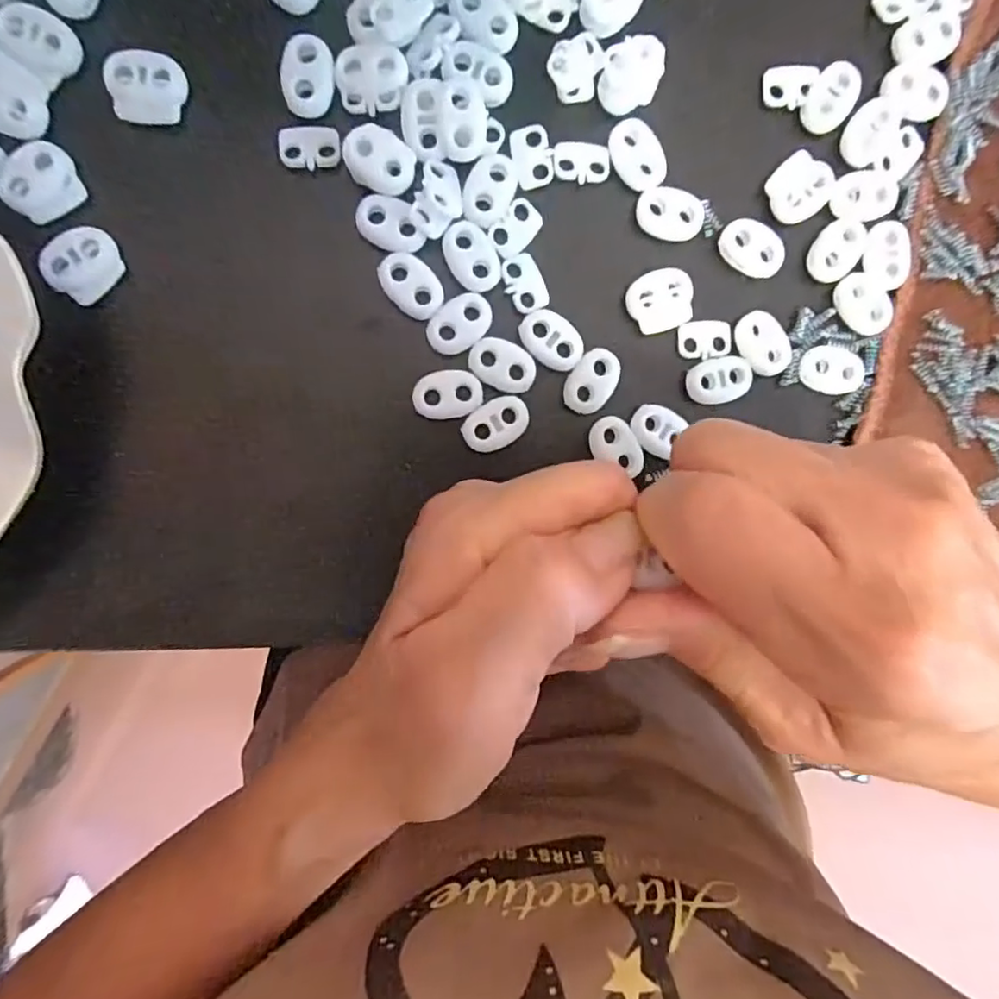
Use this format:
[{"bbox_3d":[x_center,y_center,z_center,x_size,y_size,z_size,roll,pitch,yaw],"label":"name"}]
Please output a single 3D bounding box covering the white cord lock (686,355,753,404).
[{"bbox_3d":[0.075,-0.041,0.203,0.022,0.004,0.015,-12,97,-5],"label":"white cord lock"}]

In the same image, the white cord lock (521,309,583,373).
[{"bbox_3d":[0.018,-0.053,0.197,0.022,0.004,0.016,44,90,-8],"label":"white cord lock"}]

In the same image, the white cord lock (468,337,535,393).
[{"bbox_3d":[0.001,-0.044,0.196,0.023,0.004,0.016,35,91,-8],"label":"white cord lock"}]

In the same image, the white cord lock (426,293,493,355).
[{"bbox_3d":[-0.013,-0.057,0.192,0.022,0.004,0.015,-41,98,-1],"label":"white cord lock"}]

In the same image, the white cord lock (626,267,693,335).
[{"bbox_3d":[0.054,-0.067,0.201,0.022,0.004,0.019,-22,97,-4],"label":"white cord lock"}]

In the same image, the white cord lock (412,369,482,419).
[{"bbox_3d":[-0.017,-0.034,0.194,0.022,0.004,0.015,-7,96,-5],"label":"white cord lock"}]

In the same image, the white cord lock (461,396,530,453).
[{"bbox_3d":[-0.001,-0.025,0.197,0.023,0.004,0.015,-32,98,-2],"label":"white cord lock"}]

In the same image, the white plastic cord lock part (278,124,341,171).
[{"bbox_3d":[-0.059,-0.110,0.186,0.018,0.004,0.014,-3,96,-6],"label":"white plastic cord lock part"}]

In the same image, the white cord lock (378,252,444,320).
[{"bbox_3d":[-0.027,-0.068,0.189,0.016,0.004,0.022,-38,98,-1],"label":"white cord lock"}]

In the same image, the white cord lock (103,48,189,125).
[{"bbox_3d":[-0.105,-0.122,0.178,0.021,0.004,0.020,9,94,-7],"label":"white cord lock"}]

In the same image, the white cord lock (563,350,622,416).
[{"bbox_3d":[0.031,-0.039,0.199,0.015,0.004,0.022,36,91,-8],"label":"white cord lock"}]

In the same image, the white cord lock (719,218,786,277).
[{"bbox_3d":[0.085,-0.084,0.201,0.023,0.004,0.015,25,92,-8],"label":"white cord lock"}]

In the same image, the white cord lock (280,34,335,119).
[{"bbox_3d":[-0.058,-0.129,0.182,0.015,0.004,0.021,14,94,-7],"label":"white cord lock"}]

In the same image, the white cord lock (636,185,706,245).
[{"bbox_3d":[0.057,-0.095,0.197,0.022,0.004,0.018,3,95,-6],"label":"white cord lock"}]

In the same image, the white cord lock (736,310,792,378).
[{"bbox_3d":[0.091,-0.053,0.205,0.016,0.004,0.022,-21,97,-4],"label":"white cord lock"}]

